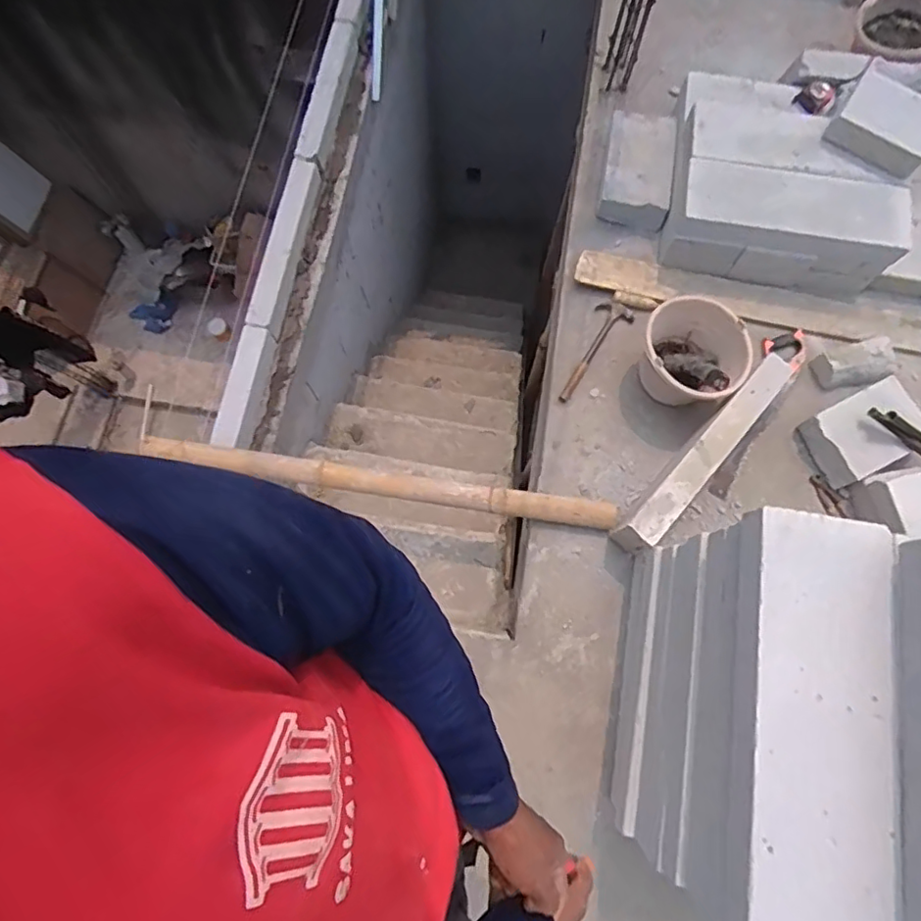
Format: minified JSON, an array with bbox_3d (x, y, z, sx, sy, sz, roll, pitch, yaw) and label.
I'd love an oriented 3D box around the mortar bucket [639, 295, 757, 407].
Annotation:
[{"bbox_3d":[0.599,-0.278,1.520,0.262,0.174,0.254,0,76,0],"label":"mortar bucket"}]

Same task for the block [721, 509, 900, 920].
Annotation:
[{"bbox_3d":[0.506,0.377,0.847,0.195,0.095,0.587,11,76,2],"label":"block"}]

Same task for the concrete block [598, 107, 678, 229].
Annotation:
[{"bbox_3d":[0.522,-0.866,1.704,0.189,0.124,0.336,7,76,1],"label":"concrete block"}]

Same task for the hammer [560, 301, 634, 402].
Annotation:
[{"bbox_3d":[0.371,-0.311,1.632,0.099,0.024,0.331,32,78,7],"label":"hammer"}]

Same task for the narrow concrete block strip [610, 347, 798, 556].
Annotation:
[{"bbox_3d":[0.596,-0.012,1.443,0.089,0.197,0.563,40,79,9],"label":"narrow concrete block strip"}]

